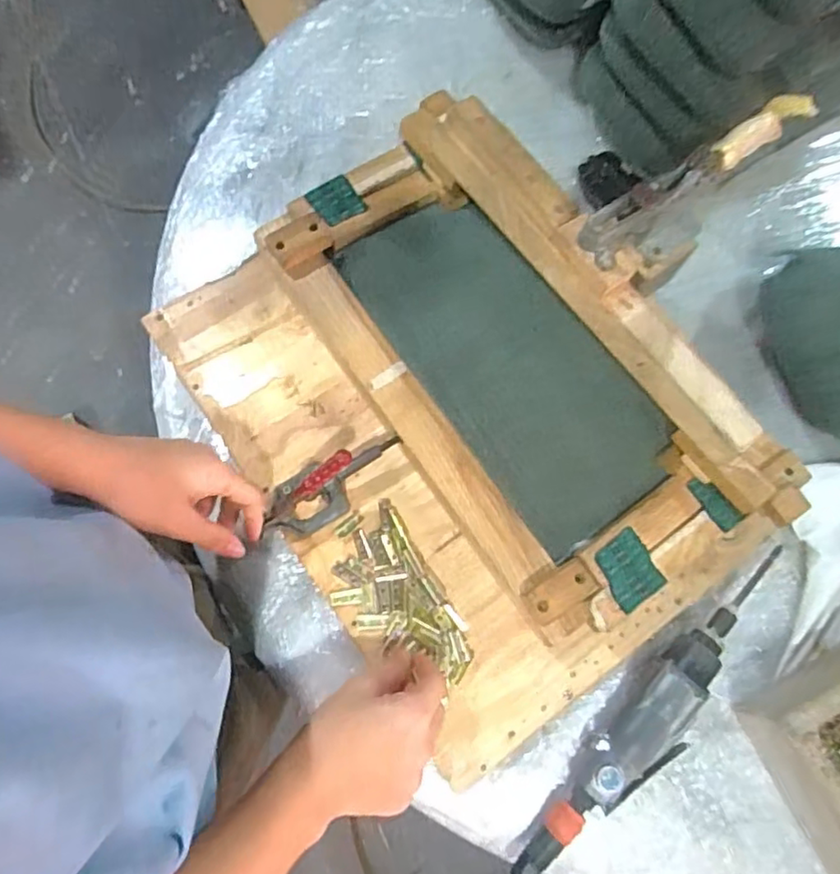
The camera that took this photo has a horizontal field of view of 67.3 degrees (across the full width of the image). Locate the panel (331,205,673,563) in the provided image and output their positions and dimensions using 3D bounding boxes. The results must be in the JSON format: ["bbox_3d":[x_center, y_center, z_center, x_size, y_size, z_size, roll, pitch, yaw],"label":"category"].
[{"bbox_3d":[0.076,-0.076,0.585,0.148,0.031,0.346,-34,77,-11],"label":"panel"}]

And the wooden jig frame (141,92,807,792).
[{"bbox_3d":[0.032,-0.023,0.562,0.361,0.130,0.526,-35,78,-11],"label":"wooden jig frame"}]

